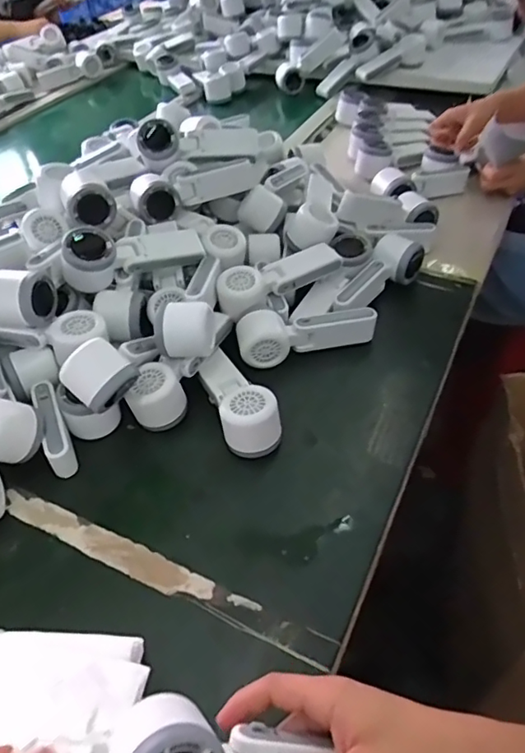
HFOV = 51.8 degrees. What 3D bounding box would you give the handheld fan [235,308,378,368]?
[{"bbox_3d":[0.053,-0.052,0.656,0.170,0.054,0.053,-14,47,-9],"label":"handheld fan"}]

